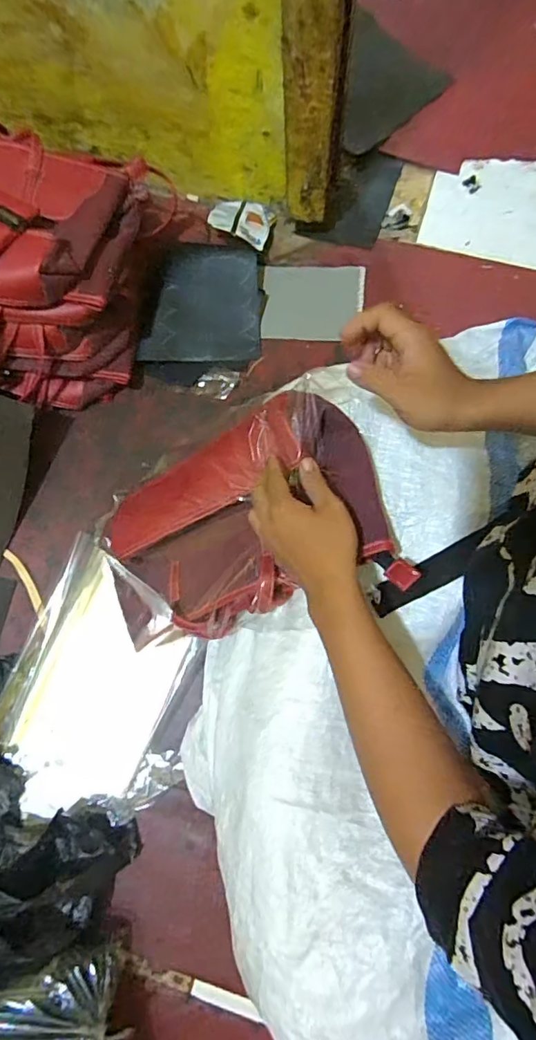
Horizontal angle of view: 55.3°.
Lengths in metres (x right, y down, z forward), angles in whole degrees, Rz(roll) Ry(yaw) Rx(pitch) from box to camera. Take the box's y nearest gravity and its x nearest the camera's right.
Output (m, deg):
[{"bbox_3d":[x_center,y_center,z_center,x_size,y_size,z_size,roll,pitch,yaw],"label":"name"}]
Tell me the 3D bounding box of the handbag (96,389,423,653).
[{"bbox_3d":[-0.033,0.021,0.576,0.346,0.077,0.220,-30,72,28],"label":"handbag"}]

